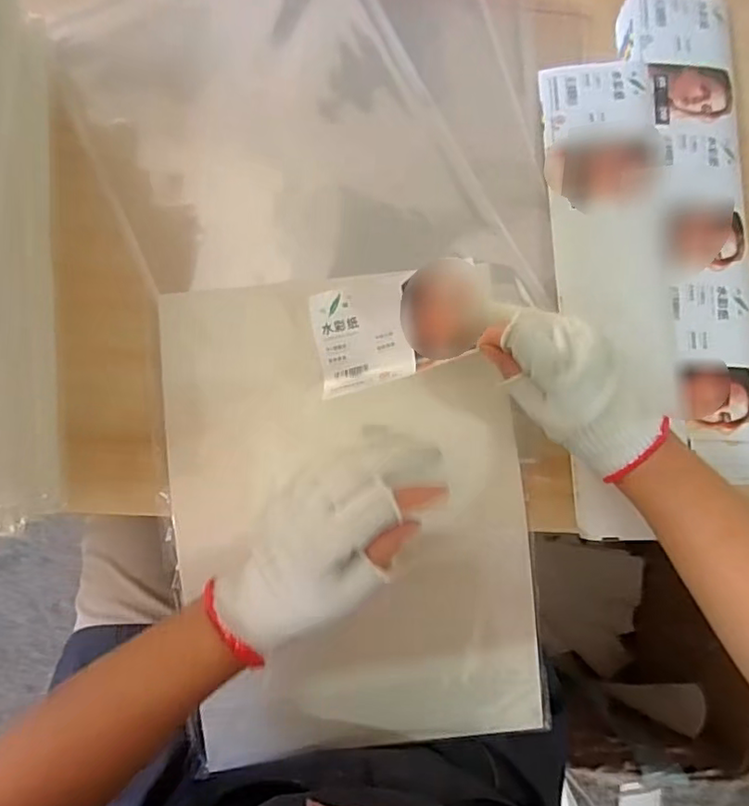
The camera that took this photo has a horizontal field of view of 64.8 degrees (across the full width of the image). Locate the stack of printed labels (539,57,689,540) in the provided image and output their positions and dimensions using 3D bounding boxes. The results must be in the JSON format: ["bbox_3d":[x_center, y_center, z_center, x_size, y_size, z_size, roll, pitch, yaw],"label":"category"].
[{"bbox_3d":[0.195,-0.097,0.477,0.091,0.024,0.398,-1,81,-3],"label":"stack of printed labels"}]

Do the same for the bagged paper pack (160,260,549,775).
[{"bbox_3d":[-0.015,0.085,0.448,0.265,0.026,0.360,-6,92,-1],"label":"bagged paper pack"}]

